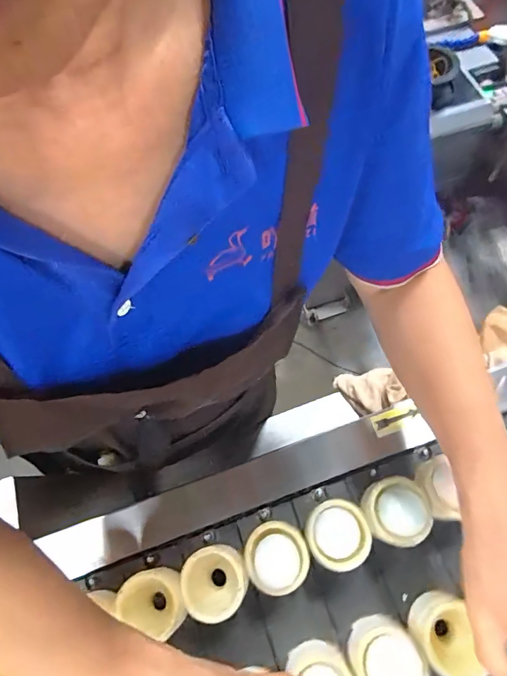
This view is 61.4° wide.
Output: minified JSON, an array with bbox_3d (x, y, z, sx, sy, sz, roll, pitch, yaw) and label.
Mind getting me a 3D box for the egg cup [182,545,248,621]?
[{"bbox_3d":[-0.035,0.235,0.414,0.060,0.045,0.059,-1,66,3],"label":"egg cup"}]

